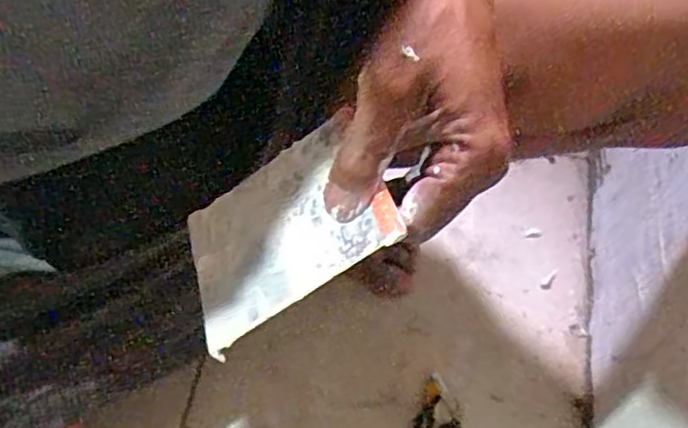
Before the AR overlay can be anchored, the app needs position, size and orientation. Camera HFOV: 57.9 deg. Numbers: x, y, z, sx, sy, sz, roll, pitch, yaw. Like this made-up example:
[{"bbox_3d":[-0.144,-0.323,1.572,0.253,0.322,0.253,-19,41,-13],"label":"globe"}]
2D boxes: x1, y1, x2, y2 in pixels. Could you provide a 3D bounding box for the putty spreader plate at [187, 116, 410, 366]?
[{"bbox_3d":[-0.029,0.007,0.283,0.099,0.004,0.078,-35,51,14],"label":"putty spreader plate"}]

